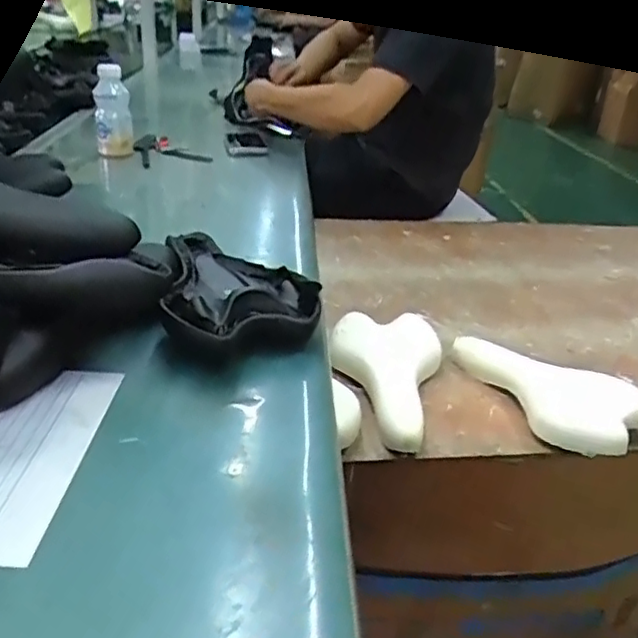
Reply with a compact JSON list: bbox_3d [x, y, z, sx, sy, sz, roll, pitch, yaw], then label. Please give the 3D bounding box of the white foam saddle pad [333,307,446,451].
[{"bbox_3d":[0.081,0.068,0.849,0.150,0.057,0.272,11,29,13],"label":"white foam saddle pad"}]

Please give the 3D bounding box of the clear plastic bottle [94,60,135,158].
[{"bbox_3d":[-0.381,-0.375,1.177,0.053,0.179,0.058,-12,32,-30],"label":"clear plastic bottle"}]

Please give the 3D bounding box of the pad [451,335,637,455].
[{"bbox_3d":[0.283,0.099,0.826,0.273,0.054,0.151,20,32,27],"label":"pad"}]

